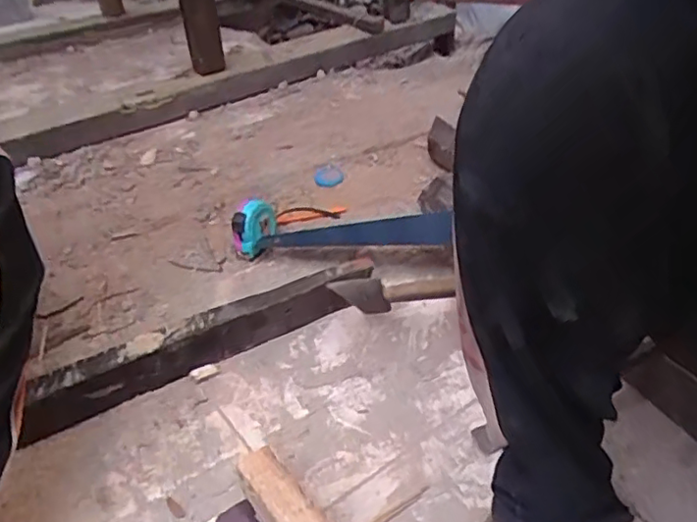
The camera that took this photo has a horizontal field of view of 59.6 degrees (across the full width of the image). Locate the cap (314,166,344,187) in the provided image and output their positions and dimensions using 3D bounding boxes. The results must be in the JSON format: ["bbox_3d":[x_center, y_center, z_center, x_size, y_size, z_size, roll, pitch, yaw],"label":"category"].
[{"bbox_3d":[-0.036,-0.155,1.120,0.053,0.012,0.064,-8,37,-4],"label":"cap"}]

